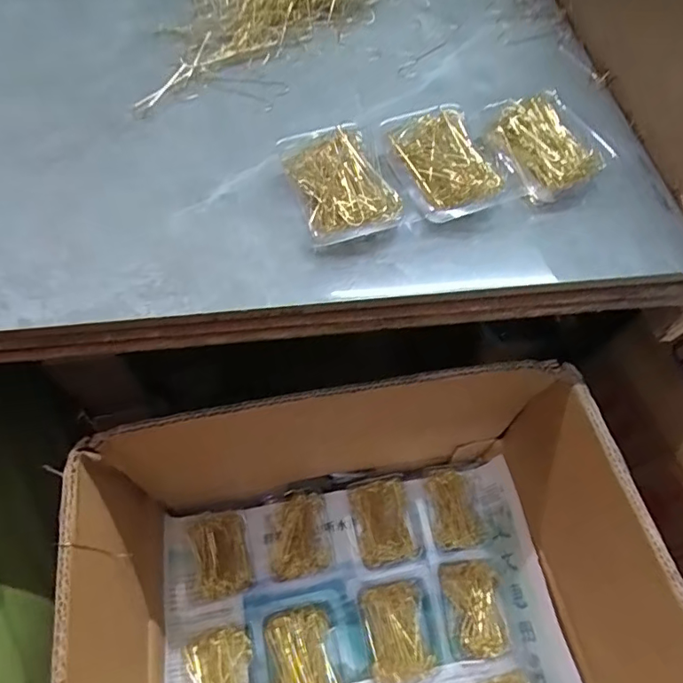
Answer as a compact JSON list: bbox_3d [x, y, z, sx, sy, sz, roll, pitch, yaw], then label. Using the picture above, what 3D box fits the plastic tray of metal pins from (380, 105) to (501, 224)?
[{"bbox_3d":[0.060,-0.112,0.313,0.052,0.019,0.078,-12,62,-9],"label":"plastic tray of metal pins"}]

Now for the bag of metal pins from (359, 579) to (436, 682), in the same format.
[{"bbox_3d":[0.046,0.239,0.426,0.049,0.017,0.071,-10,61,-8],"label":"bag of metal pins"}]

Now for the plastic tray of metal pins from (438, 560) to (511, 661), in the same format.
[{"bbox_3d":[0.115,0.226,0.440,0.051,0.014,0.072,-7,61,-7],"label":"plastic tray of metal pins"}]

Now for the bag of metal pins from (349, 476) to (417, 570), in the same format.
[{"bbox_3d":[0.037,0.165,0.471,0.049,0.022,0.073,-9,61,-8],"label":"bag of metal pins"}]

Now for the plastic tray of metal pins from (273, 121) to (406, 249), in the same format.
[{"bbox_3d":[0.000,-0.096,0.302,0.054,0.020,0.077,-17,63,-12],"label":"plastic tray of metal pins"}]

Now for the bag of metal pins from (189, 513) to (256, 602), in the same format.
[{"bbox_3d":[-0.105,0.186,0.454,0.047,0.021,0.069,-15,62,-11],"label":"bag of metal pins"}]

